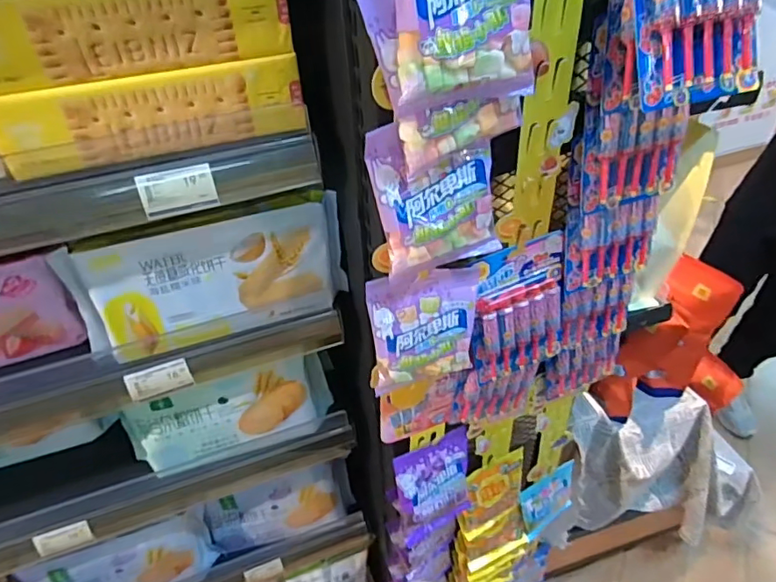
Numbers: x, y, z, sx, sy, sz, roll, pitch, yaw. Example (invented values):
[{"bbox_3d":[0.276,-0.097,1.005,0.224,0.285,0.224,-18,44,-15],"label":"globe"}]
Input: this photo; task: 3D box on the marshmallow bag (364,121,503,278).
[{"bbox_3d":[0.045,-0.079,0.446,0.116,0.129,0.022,-15,40,-13],"label":"marshmallow bag"}]

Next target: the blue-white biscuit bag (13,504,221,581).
[{"bbox_3d":[-0.423,0.456,0.837,0.259,0.186,0.036,-17,41,-16],"label":"blue-white biscuit bag"}]

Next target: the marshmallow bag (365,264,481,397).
[{"bbox_3d":[0.040,0.038,0.534,0.113,0.129,0.027,-13,40,-11],"label":"marshmallow bag"}]

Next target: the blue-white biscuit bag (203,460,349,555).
[{"bbox_3d":[-0.196,0.380,0.894,0.229,0.167,0.038,-14,40,-12],"label":"blue-white biscuit bag"}]

